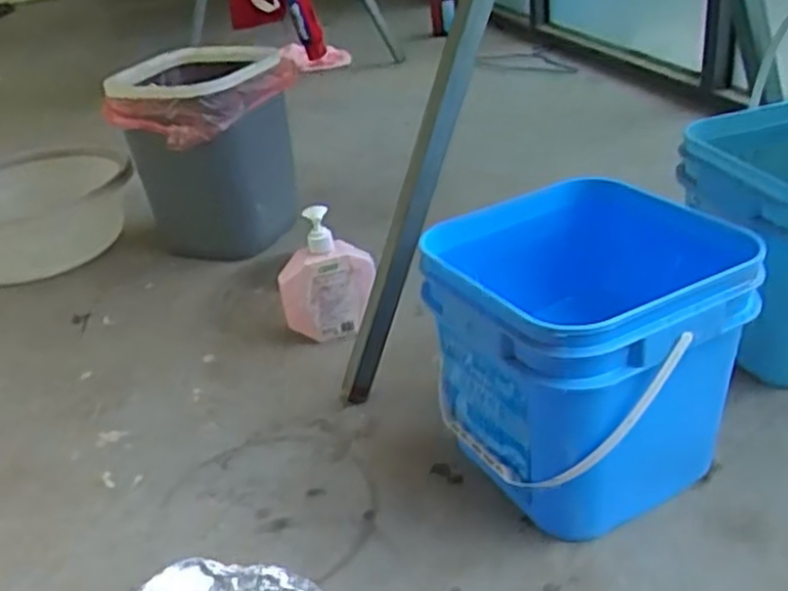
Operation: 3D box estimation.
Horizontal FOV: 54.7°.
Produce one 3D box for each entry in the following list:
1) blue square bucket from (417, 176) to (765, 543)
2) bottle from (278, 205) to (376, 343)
[{"bbox_3d":[0.175,0.052,0.739,0.256,0.233,0.256,-23,34,-27],"label":"blue square bucket"},{"bbox_3d":[-0.086,-0.021,0.971,0.120,0.171,0.052,-16,31,-17],"label":"bottle"}]

